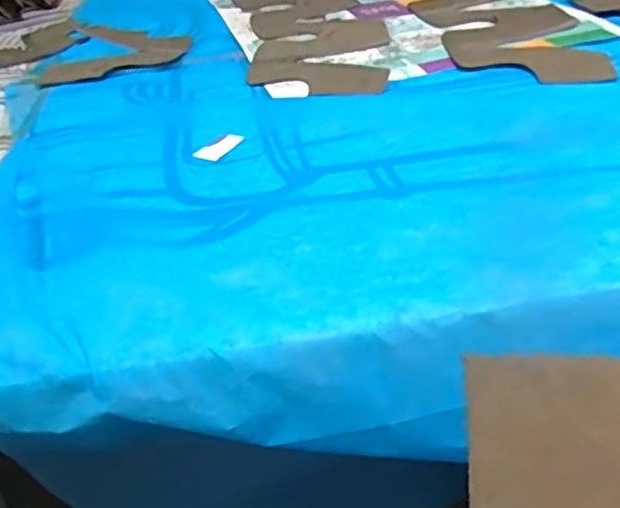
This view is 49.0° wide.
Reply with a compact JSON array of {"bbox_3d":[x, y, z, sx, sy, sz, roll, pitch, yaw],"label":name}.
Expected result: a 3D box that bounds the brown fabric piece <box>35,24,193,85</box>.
[{"bbox_3d":[-0.225,-0.242,0.809,0.149,0.020,0.175,-2,33,6],"label":"brown fabric piece"}]

